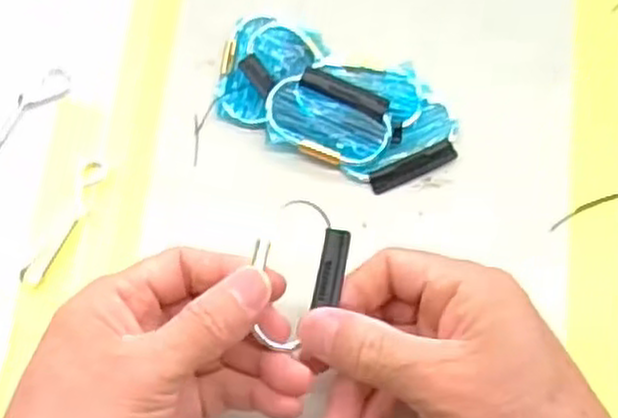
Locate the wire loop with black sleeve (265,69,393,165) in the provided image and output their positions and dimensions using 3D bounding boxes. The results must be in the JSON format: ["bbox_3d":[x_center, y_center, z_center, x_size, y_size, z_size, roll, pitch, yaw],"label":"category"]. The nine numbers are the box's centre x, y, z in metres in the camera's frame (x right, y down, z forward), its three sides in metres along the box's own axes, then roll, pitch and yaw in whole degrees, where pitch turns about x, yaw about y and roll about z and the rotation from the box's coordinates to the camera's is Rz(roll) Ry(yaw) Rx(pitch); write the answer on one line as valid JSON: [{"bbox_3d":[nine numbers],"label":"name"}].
[{"bbox_3d":[0.010,-0.043,0.359,0.059,0.008,0.038,21,74,8],"label":"wire loop with black sleeve"}]

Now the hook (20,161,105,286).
[{"bbox_3d":[-0.110,0.006,0.354,0.010,0.006,0.062,23,74,8],"label":"hook"}]

